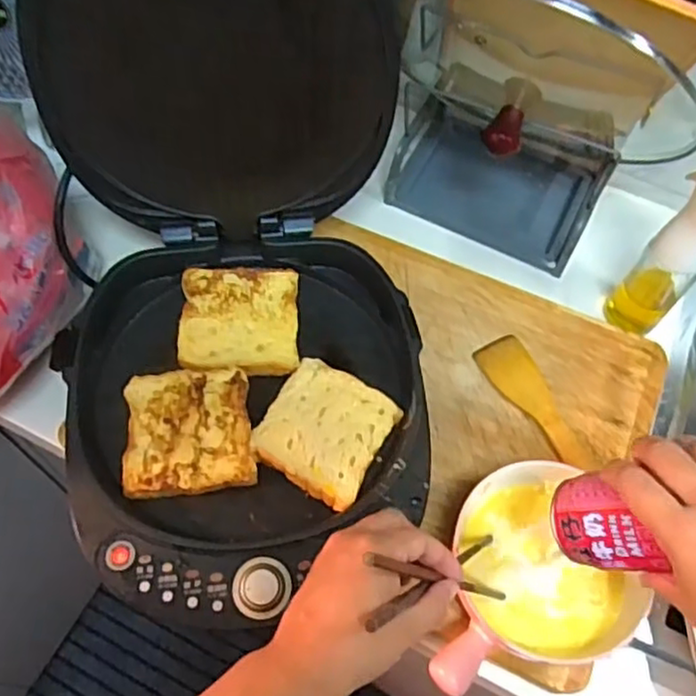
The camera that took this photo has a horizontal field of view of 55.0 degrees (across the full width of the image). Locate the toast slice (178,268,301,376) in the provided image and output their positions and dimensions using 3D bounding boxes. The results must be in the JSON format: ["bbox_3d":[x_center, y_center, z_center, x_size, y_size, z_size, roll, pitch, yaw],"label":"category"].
[{"bbox_3d":[-0.097,-0.027,0.604,0.102,0.019,0.108,-3,60,0],"label":"toast slice"}]

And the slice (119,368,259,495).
[{"bbox_3d":[-0.128,0.067,0.545,0.099,0.015,0.104,-6,60,-1],"label":"slice"}]

